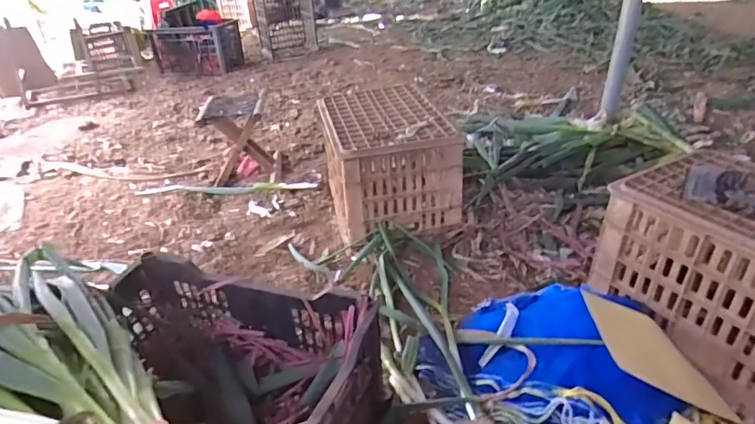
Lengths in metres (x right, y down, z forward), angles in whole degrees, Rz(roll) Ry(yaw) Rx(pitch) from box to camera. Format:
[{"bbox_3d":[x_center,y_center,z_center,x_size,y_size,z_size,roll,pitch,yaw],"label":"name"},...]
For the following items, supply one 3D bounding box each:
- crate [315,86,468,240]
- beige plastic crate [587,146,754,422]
[{"bbox_3d":[0.025,-0.172,1.438,0.322,0.251,0.469,-8,31,-8],"label":"crate"},{"bbox_3d":[0.711,0.122,0.899,0.316,0.298,0.482,-18,34,-23],"label":"beige plastic crate"}]

